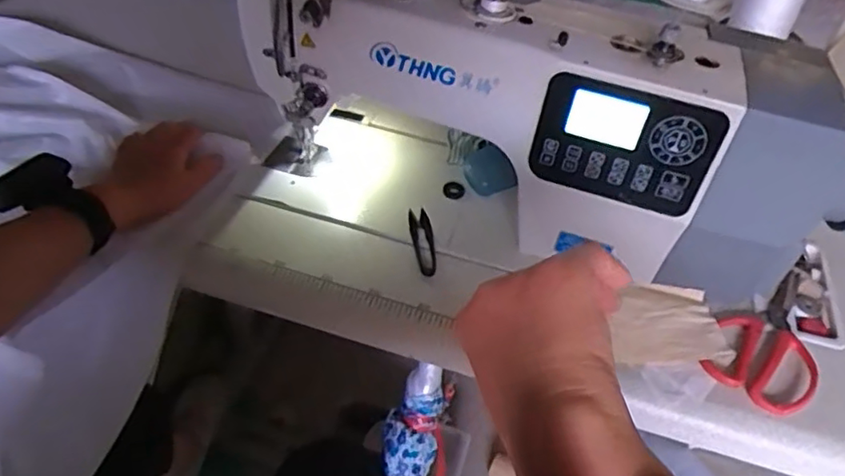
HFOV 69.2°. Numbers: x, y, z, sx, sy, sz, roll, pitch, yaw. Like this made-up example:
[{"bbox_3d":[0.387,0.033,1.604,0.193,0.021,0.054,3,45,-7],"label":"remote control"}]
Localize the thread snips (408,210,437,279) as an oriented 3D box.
[{"bbox_3d":[0.000,0.003,0.658,0.022,0.009,0.100,-3,47,-9],"label":"thread snips"}]

